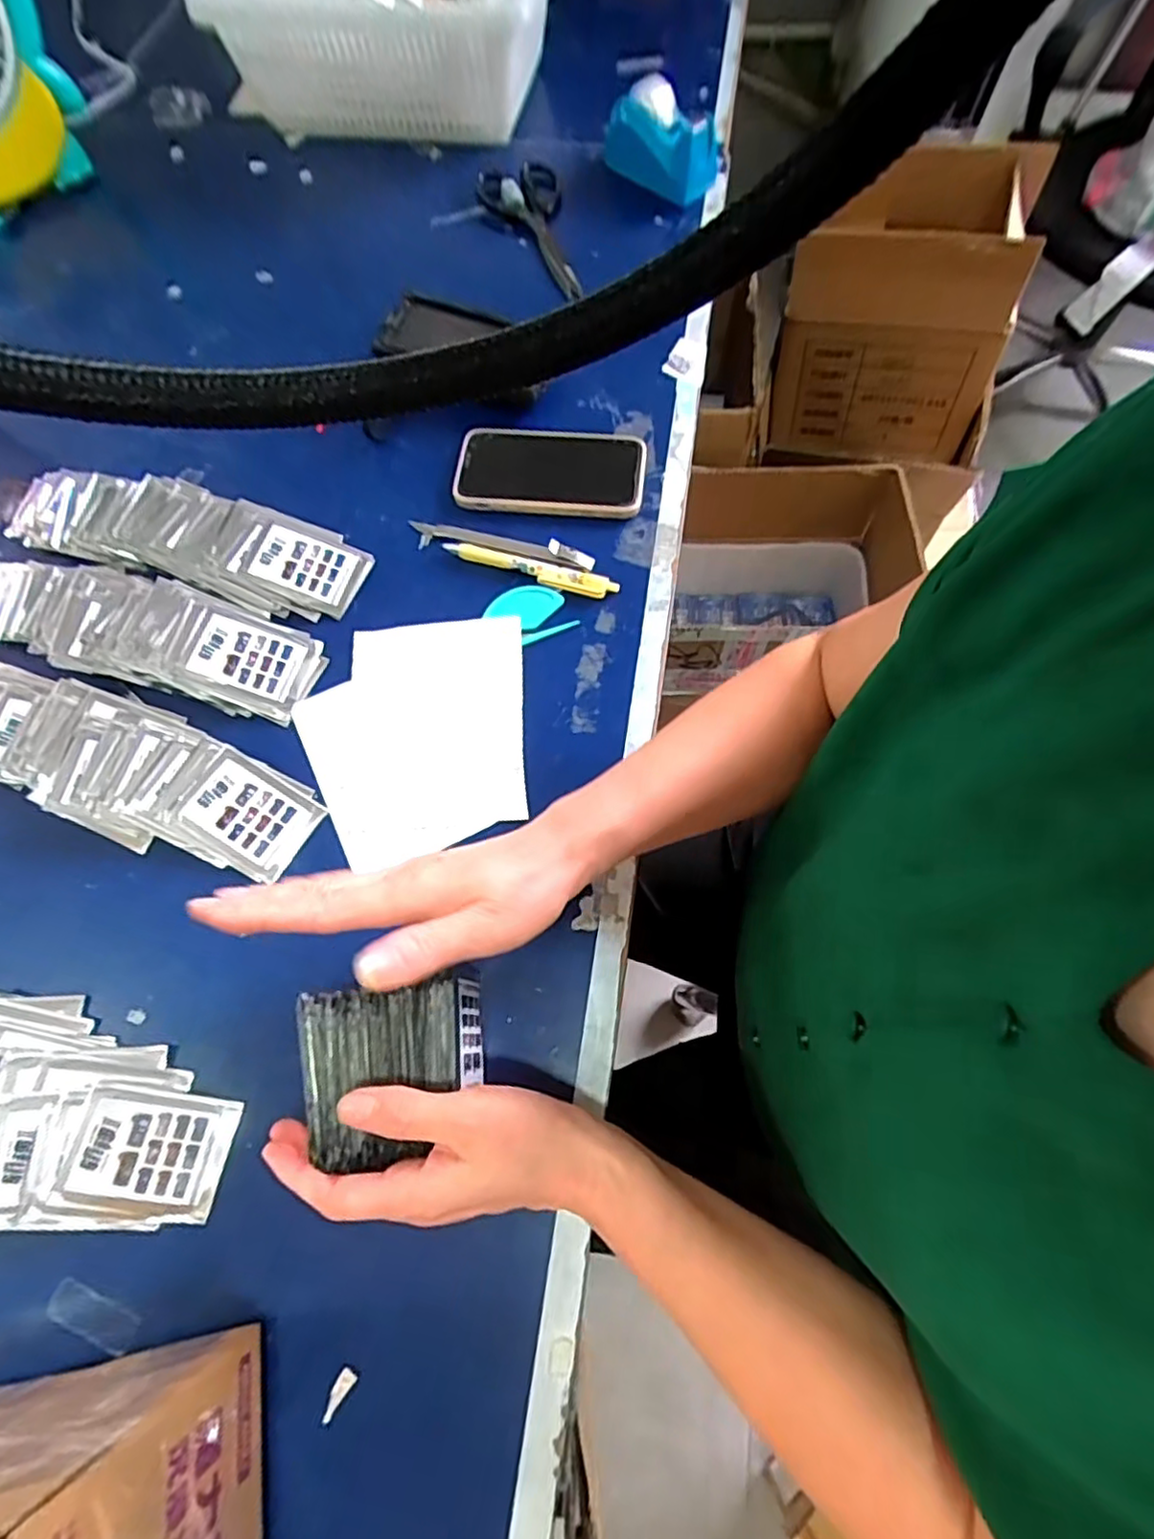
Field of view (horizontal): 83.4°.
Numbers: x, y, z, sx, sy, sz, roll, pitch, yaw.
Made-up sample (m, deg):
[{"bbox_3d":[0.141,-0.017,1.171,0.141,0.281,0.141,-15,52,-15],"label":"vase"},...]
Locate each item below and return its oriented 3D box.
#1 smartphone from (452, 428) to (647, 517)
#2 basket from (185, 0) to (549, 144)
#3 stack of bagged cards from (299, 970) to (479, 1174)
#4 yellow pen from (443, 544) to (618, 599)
[{"bbox_3d":[-0.022,-0.241,0.524,0.151,0.012,0.078,5,68,5],"label":"smartphone"},{"bbox_3d":[-0.185,-0.826,0.710,0.302,0.109,0.266,8,68,6],"label":"basket"},{"bbox_3d":[-0.097,0.158,0.347,0.085,0.047,0.080,-9,68,-1],"label":"stack of bagged cards"},{"bbox_3d":[-0.037,-0.153,0.496,0.138,0.009,0.019,16,69,9],"label":"yellow pen"}]

